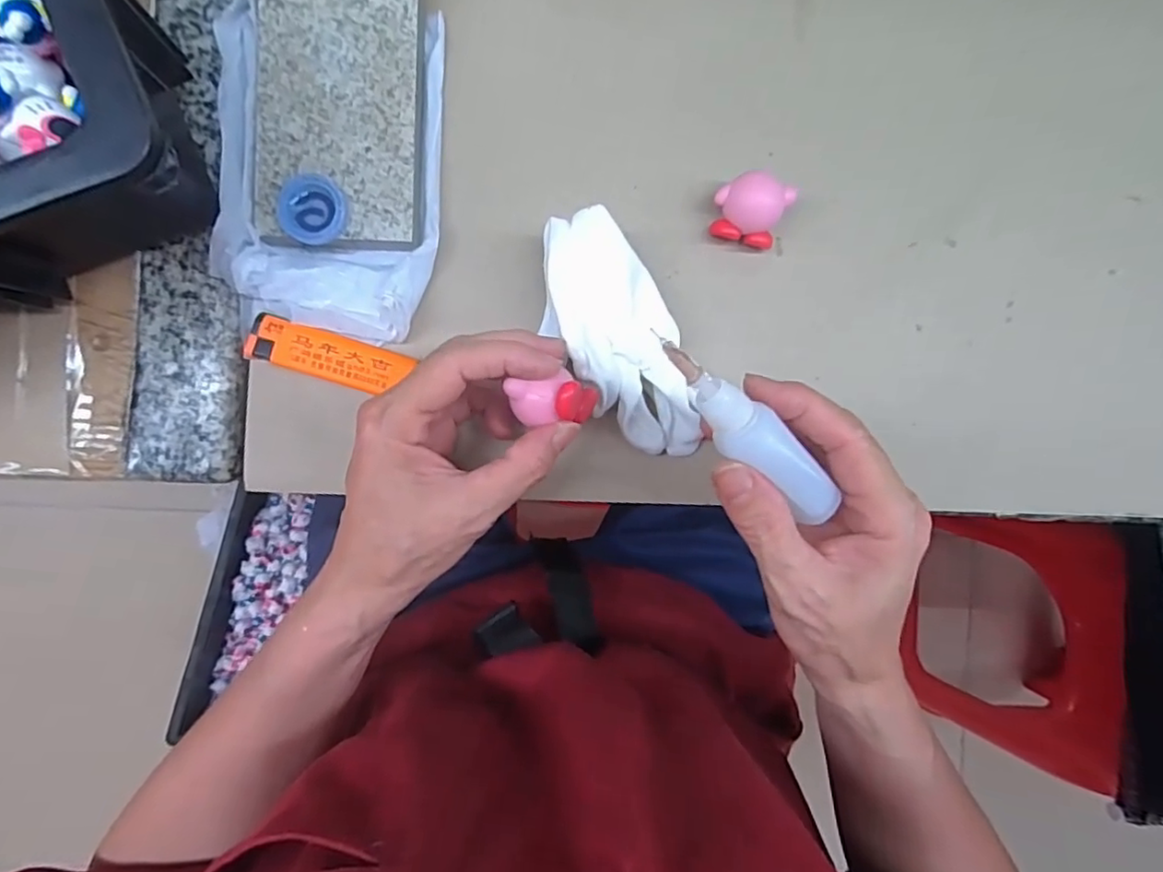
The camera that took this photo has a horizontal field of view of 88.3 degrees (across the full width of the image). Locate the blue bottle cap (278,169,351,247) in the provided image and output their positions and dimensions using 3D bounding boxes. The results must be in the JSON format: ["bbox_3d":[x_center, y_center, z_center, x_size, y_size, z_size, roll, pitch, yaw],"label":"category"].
[{"bbox_3d":[-0.127,-0.107,0.282,0.033,0.008,0.031,0,92,-3],"label":"blue bottle cap"}]

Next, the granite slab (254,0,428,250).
[{"bbox_3d":[-0.114,-0.167,0.290,0.077,0.016,0.149,2,92,-3],"label":"granite slab"}]

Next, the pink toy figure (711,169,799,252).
[{"bbox_3d":[0.084,-0.111,0.298,0.034,0.026,0.029,25,90,-3],"label":"pink toy figure"}]

